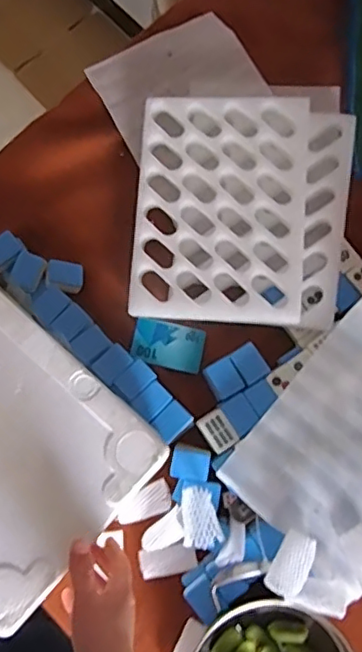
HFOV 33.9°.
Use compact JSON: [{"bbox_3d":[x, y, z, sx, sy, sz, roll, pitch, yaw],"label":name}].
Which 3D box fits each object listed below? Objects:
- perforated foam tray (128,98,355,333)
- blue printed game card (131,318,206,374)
[{"bbox_3d":[0.072,-0.140,0.732,0.253,0.056,0.277,4,79,0],"label":"perforated foam tray"},{"bbox_3d":[-0.015,0.025,0.738,0.087,0.010,0.055,12,80,2],"label":"blue printed game card"}]

